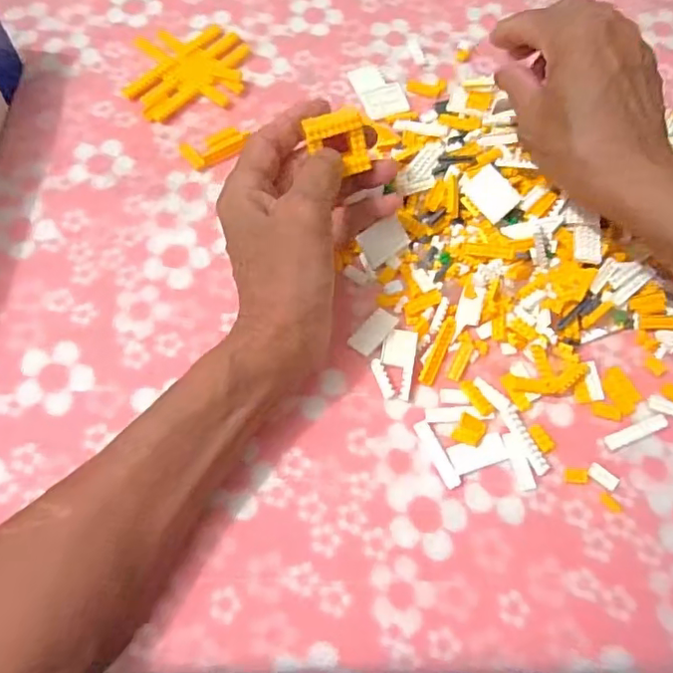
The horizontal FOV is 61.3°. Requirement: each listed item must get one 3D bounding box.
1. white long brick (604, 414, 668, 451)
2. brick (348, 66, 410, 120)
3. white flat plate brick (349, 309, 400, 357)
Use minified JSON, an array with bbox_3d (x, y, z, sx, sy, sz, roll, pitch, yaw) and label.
[{"bbox_3d":[0.174,0.055,0.329,0.041,0.004,0.008,-19,68,-10],"label":"white long brick"},{"bbox_3d":[0.032,-0.186,0.428,0.032,0.004,0.053,-16,68,-9],"label":"brick"},{"bbox_3d":[0.023,-0.004,0.347,0.016,0.004,0.032,38,70,14],"label":"white flat plate brick"}]

